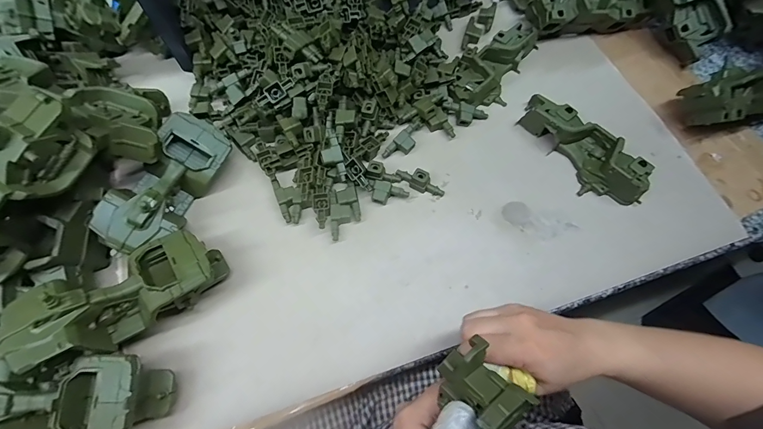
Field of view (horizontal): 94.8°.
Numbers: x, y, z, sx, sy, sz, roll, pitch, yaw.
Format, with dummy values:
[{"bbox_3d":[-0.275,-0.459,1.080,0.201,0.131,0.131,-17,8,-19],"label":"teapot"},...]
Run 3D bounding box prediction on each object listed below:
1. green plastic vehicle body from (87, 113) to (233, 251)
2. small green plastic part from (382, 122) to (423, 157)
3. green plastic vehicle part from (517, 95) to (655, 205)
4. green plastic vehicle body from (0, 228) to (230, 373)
[{"bbox_3d":[-0.258,-0.039,0.424,0.084,0.060,0.184,18,68,8],"label":"green plastic vehicle body"},{"bbox_3d":[0.035,-0.101,0.479,0.026,0.016,0.072,40,73,15],"label":"small green plastic part"},{"bbox_3d":[0.263,-0.091,0.462,0.066,0.047,0.182,-36,72,-14],"label":"green plastic vehicle part"},{"bbox_3d":[-0.258,0.078,0.353,0.192,0.071,0.083,-26,68,-30],"label":"green plastic vehicle body"}]

